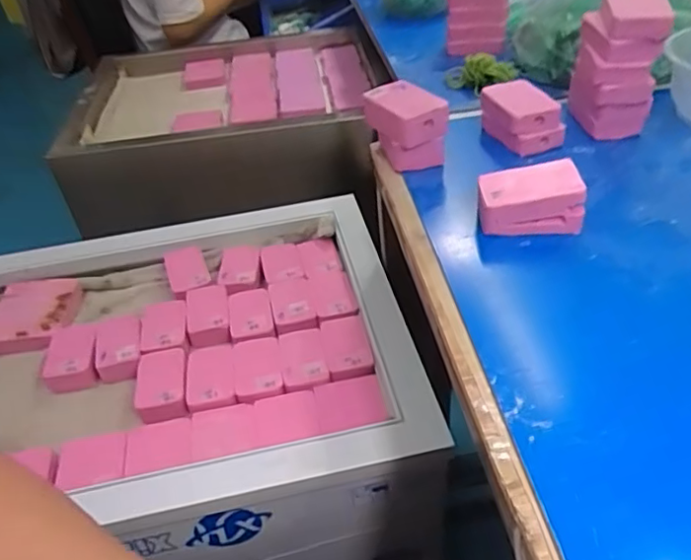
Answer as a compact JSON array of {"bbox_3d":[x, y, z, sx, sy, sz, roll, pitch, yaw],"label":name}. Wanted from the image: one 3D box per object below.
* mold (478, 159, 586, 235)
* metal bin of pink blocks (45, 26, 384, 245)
[{"bbox_3d":[0.137,-0.060,0.442,0.072,0.040,0.046,0,41,9],"label":"mold"},{"bbox_3d":[-0.207,-0.266,1.023,0.490,0.166,0.386,-7,40,0],"label":"metal bin of pink blocks"}]

